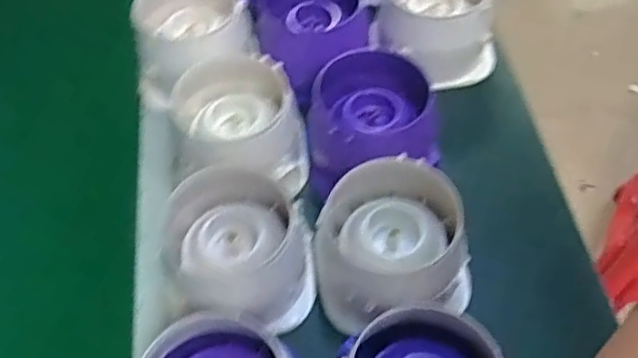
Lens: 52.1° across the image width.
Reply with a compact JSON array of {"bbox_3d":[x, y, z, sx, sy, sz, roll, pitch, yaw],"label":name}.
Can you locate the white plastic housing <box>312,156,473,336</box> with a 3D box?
[{"bbox_3d":[0.061,0.061,0.582,0.128,0.096,0.122,-1,55,2],"label":"white plastic housing"}]

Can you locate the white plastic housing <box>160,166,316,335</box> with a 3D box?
[{"bbox_3d":[-0.075,0.061,0.583,0.133,0.072,0.136,-1,55,2],"label":"white plastic housing"}]

